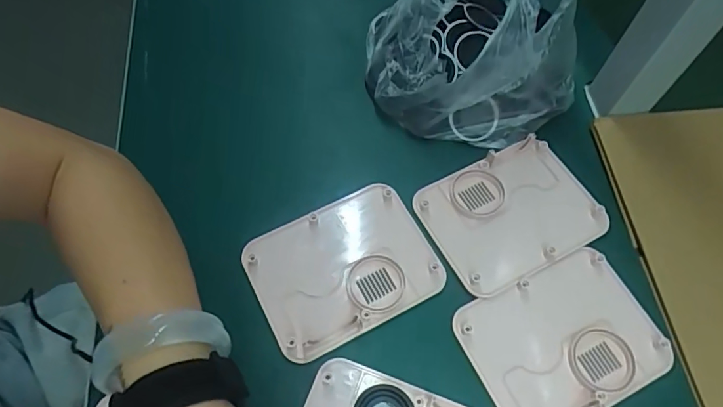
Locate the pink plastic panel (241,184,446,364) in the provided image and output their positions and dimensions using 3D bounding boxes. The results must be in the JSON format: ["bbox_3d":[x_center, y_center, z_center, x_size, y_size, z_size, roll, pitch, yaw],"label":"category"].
[{"bbox_3d":[-0.014,0.044,0.358,0.124,0.008,0.095,-25,67,-14],"label":"pink plastic panel"}]

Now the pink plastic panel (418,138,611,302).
[{"bbox_3d":[0.113,0.005,0.377,0.124,0.008,0.094,-24,66,-14],"label":"pink plastic panel"}]

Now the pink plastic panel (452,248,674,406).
[{"bbox_3d":[0.136,0.092,0.336,0.124,0.007,0.093,-25,65,-11],"label":"pink plastic panel"}]

